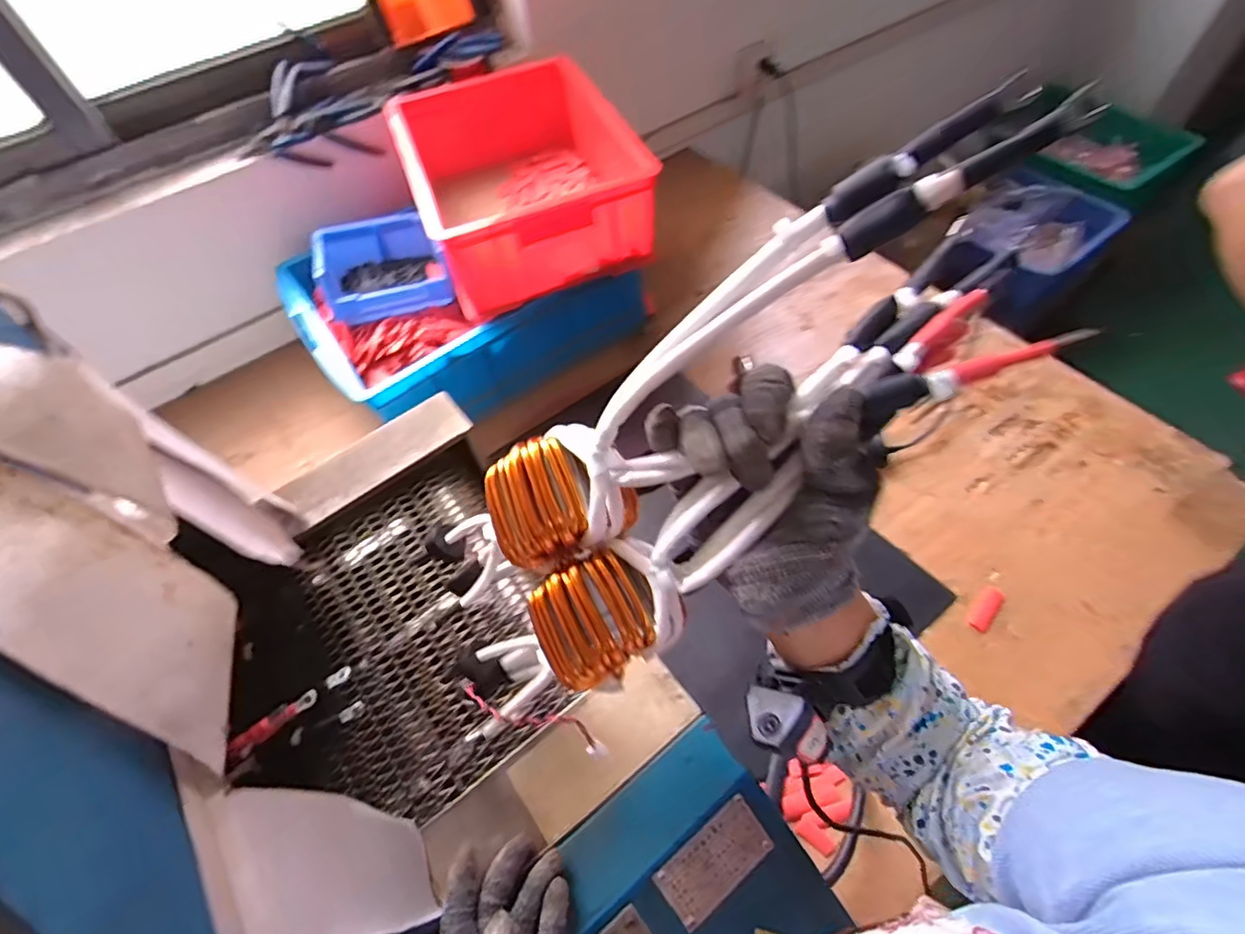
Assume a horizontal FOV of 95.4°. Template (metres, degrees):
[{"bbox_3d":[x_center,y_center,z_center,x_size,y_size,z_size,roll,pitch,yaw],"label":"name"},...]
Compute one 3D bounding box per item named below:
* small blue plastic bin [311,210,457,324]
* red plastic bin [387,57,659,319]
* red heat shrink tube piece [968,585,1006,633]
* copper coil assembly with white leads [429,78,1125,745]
[{"bbox_3d":[-0.368,-0.305,0.881,0.178,0.086,0.185,-24,58,-10],"label":"small blue plastic bin"},{"bbox_3d":[-0.153,-0.444,0.873,0.311,0.144,0.392,-18,57,-7],"label":"red plastic bin"},{"bbox_3d":[0.454,0.174,0.704,0.026,0.020,0.067,38,68,25],"label":"red heat shrink tube piece"},{"bbox_3d":[0.042,-0.004,0.285,0.366,0.098,0.116,-42,56,19],"label":"copper coil assembly with white leads"}]

